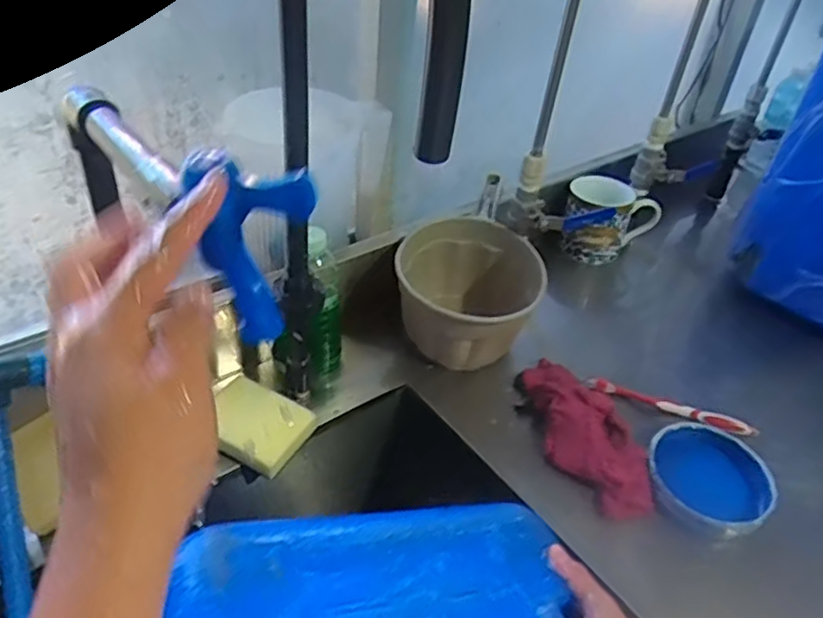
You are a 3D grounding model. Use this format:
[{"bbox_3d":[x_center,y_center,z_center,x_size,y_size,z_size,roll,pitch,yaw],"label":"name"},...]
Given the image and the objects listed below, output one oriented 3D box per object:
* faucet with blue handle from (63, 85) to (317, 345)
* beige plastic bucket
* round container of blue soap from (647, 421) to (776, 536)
[{"bbox_3d":[-0.133,-0.076,0.347,0.035,0.080,0.224,-27,52,-35],"label":"faucet with blue handle"},{"bbox_3d":[0.066,-0.009,0.780,0.161,0.125,0.156,3,38,-3],"label":"beige plastic bucket"},{"bbox_3d":[0.300,0.169,0.671,0.116,0.033,0.132,32,45,30],"label":"round container of blue soap"}]

